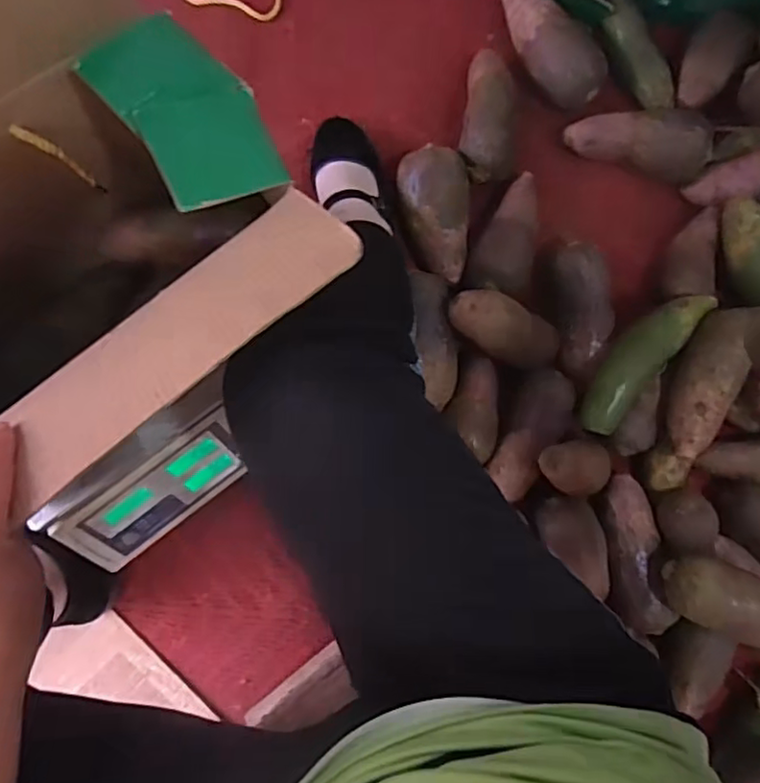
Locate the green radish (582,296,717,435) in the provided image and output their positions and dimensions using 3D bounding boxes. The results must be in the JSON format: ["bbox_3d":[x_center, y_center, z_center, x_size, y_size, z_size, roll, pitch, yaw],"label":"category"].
[{"bbox_3d":[0.293,-0.040,0.667,0.059,0.044,0.202,39,85,-1],"label":"green radish"}]

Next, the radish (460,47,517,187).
[{"bbox_3d":[0.126,-0.326,0.711,0.060,0.048,0.149,-2,87,-4],"label":"radish"}]

